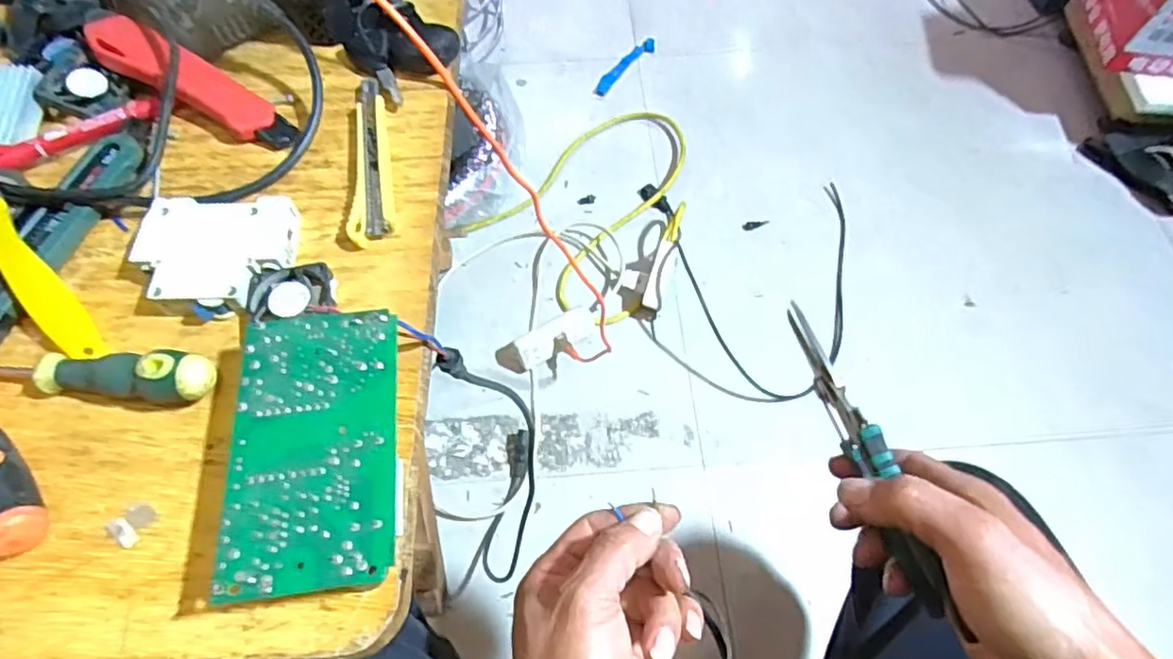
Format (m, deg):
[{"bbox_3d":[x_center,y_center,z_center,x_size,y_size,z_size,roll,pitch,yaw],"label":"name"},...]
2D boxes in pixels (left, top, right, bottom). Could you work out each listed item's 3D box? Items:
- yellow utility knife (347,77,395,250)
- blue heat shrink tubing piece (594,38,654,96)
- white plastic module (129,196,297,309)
[{"bbox_3d":[-0.130,-0.104,0.391,0.024,0.010,0.126,-8,62,-5],"label":"yellow utility knife"},{"bbox_3d":[0.073,-0.502,1.242,0.030,0.006,0.178,38,71,18],"label":"blue heat shrink tubing piece"},{"bbox_3d":[-0.200,-0.042,0.352,0.076,0.019,0.064,-2,62,-1],"label":"white plastic module"}]

